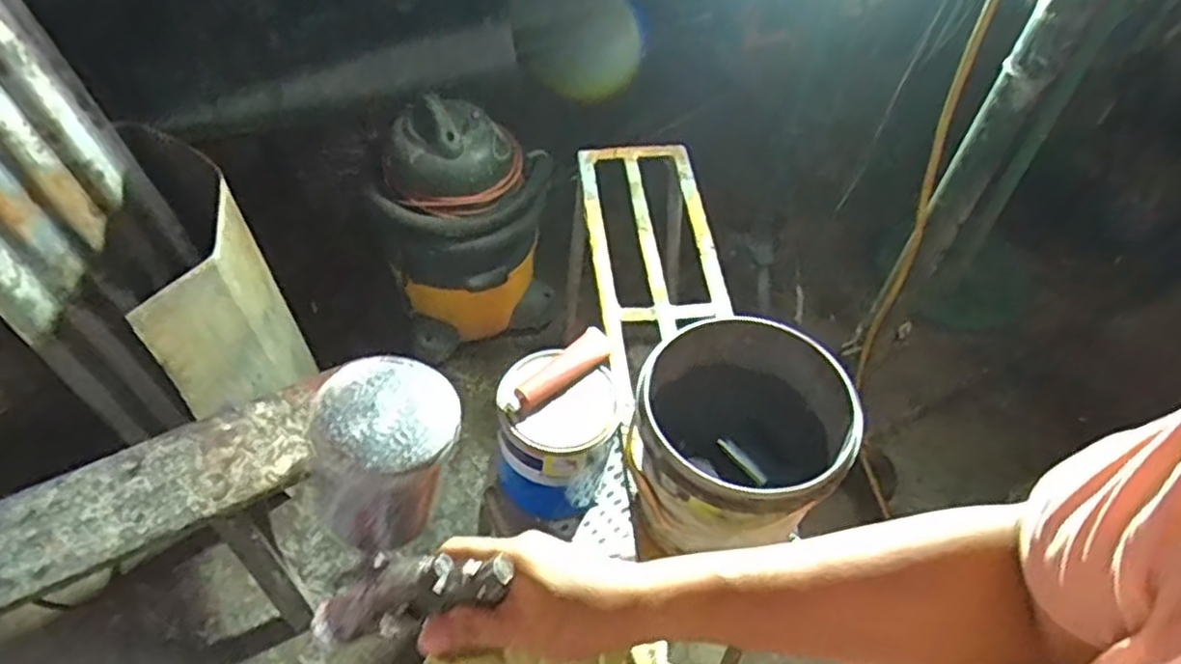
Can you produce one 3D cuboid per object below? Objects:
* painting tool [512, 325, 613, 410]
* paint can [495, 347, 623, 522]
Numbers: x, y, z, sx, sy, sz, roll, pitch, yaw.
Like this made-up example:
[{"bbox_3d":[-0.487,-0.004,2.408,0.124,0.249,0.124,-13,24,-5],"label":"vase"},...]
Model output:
[{"bbox_3d":[-0.031,0.047,1.001,0.042,0.028,0.171,33,43,20],"label":"painting tool"},{"bbox_3d":[-0.051,0.160,1.057,0.155,0.234,0.152,2,52,-2],"label":"paint can"}]

